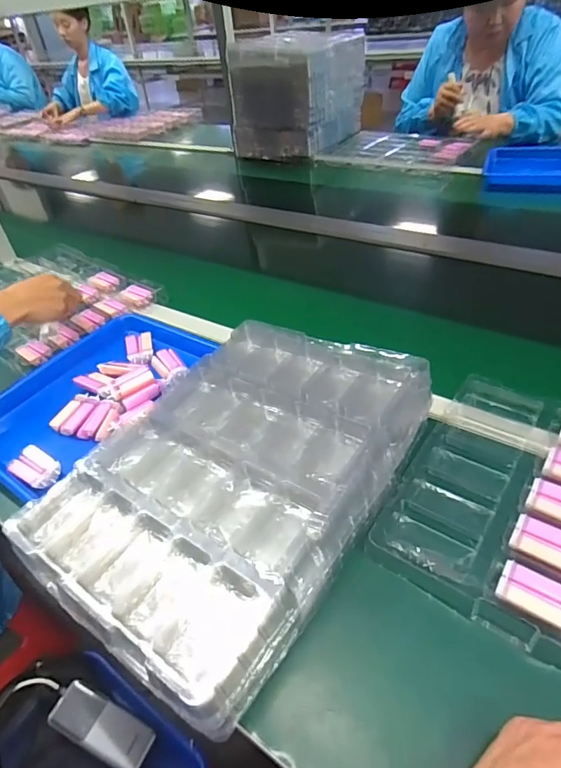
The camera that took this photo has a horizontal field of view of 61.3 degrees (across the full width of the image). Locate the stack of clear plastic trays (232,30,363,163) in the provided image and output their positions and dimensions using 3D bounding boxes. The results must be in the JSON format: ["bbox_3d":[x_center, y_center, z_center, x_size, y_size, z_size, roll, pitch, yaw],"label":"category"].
[{"bbox_3d":[0.064,-0.988,1.617,0.298,0.317,0.433,19,47,27],"label":"stack of clear plastic trays"}]

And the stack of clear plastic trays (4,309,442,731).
[{"bbox_3d":[-0.051,0.085,0.525,0.306,0.064,0.414,22,48,30],"label":"stack of clear plastic trays"}]

